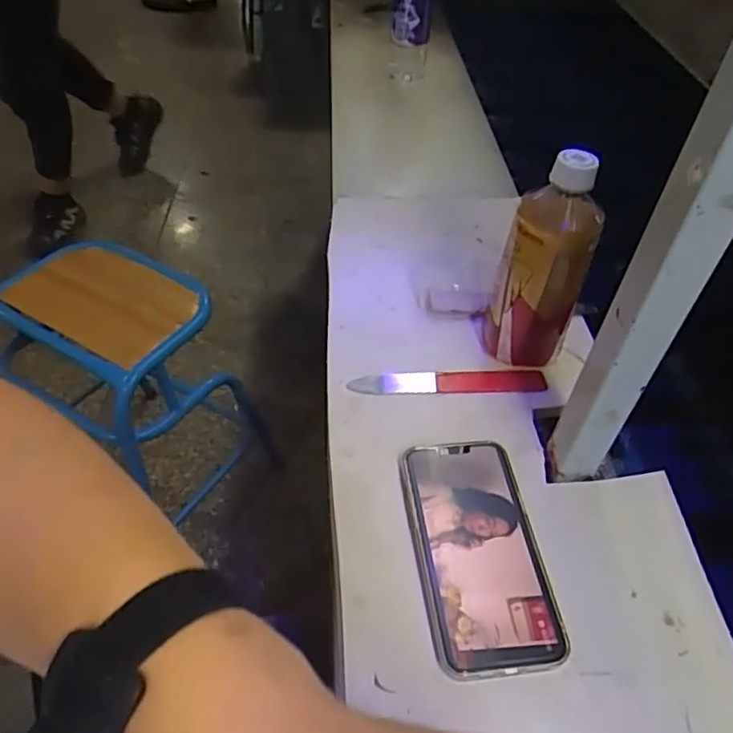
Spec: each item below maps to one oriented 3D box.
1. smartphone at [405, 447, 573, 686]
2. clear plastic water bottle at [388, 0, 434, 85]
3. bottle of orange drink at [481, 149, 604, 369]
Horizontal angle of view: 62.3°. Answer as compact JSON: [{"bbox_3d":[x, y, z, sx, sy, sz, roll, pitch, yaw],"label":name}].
[{"bbox_3d":[0.077,0.123,0.414,0.085,0.013,0.161,-3,47,-9],"label":"smartphone"},{"bbox_3d":[0.073,-0.558,0.943,0.062,0.225,0.066,4,46,-2],"label":"clear plastic water bottle"},{"bbox_3d":[0.140,-0.078,0.490,0.061,0.176,0.056,-7,48,-12],"label":"bottle of orange drink"}]

